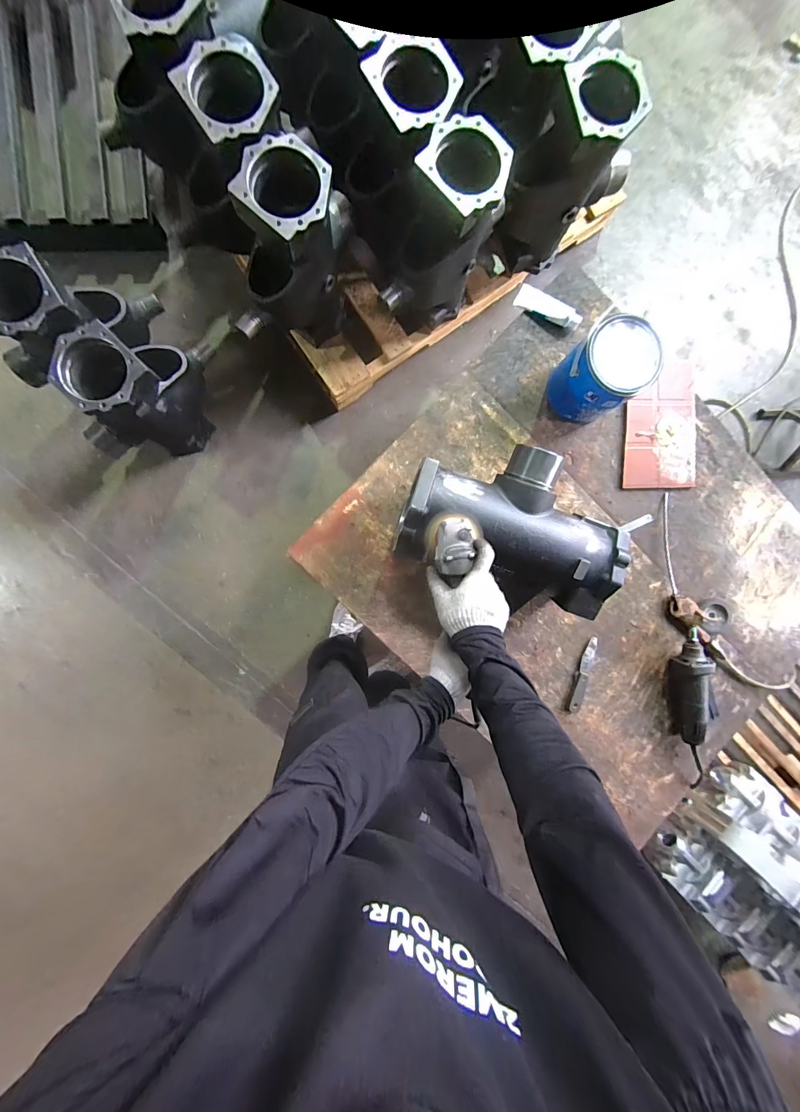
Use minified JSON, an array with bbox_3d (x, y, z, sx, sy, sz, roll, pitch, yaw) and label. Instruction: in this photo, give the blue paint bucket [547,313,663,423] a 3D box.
[{"bbox_3d":[0.421,-0.385,0.781,0.154,0.160,0.141,0,90,-4],"label":"blue paint bucket"}]

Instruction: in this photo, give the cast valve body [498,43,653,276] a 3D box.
[{"bbox_3d":[0.457,-1.048,1.016,0.317,0.396,0.191,-34,94,-4],"label":"cast valve body"}]

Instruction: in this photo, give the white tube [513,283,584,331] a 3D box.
[{"bbox_3d":[0.343,-0.570,0.839,0.155,0.026,0.053,21,89,-4],"label":"white tube"}]

